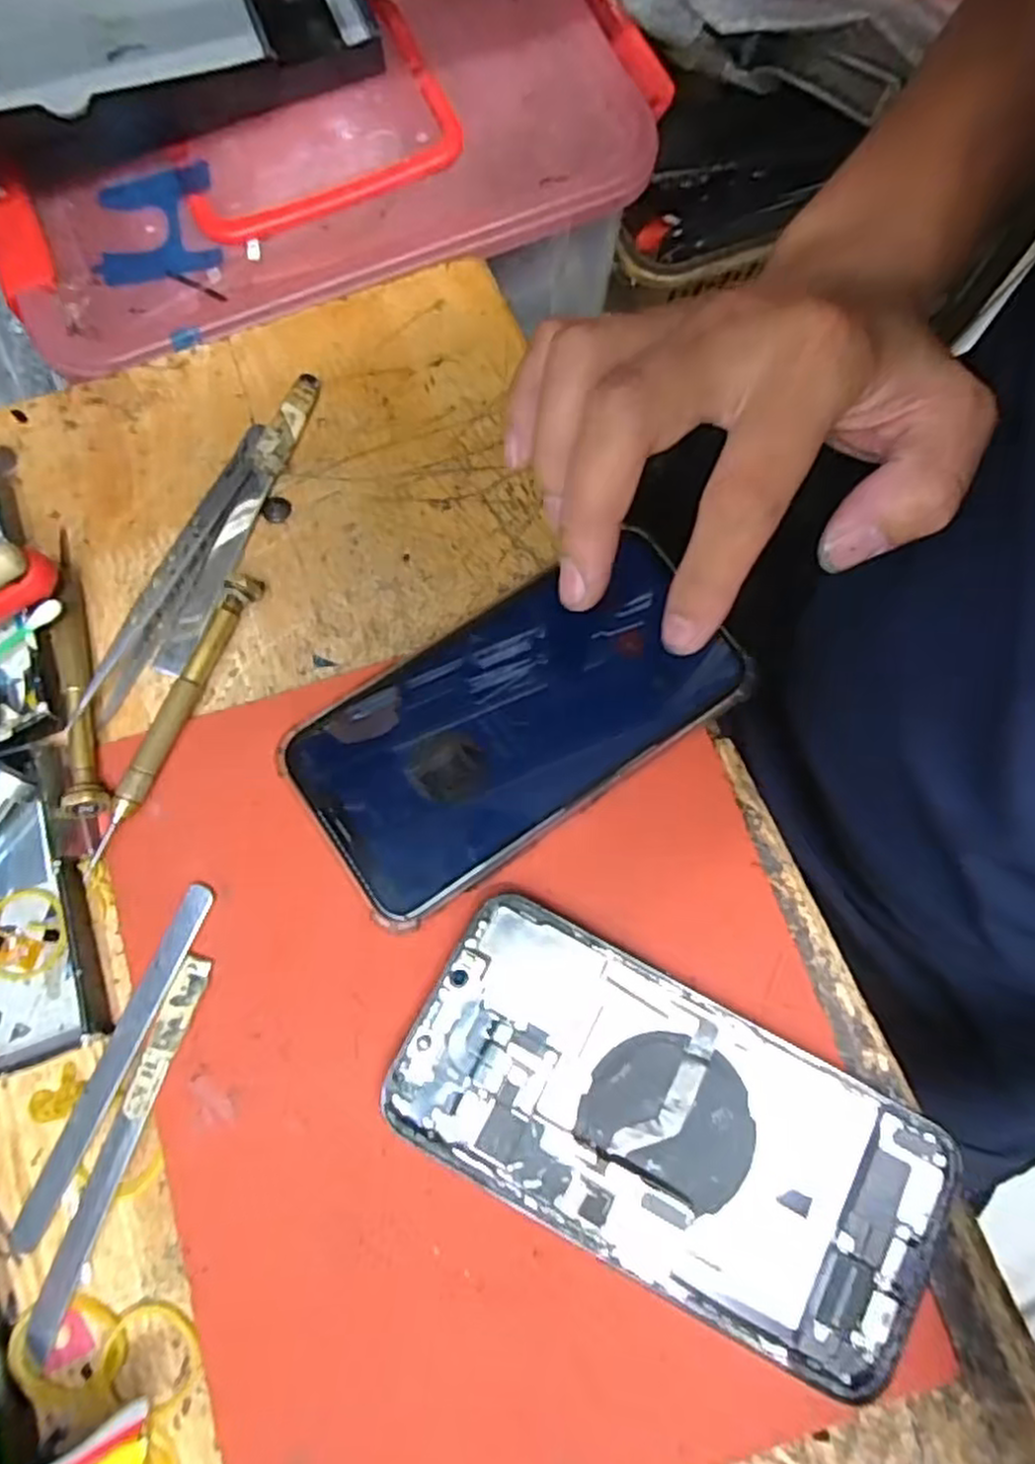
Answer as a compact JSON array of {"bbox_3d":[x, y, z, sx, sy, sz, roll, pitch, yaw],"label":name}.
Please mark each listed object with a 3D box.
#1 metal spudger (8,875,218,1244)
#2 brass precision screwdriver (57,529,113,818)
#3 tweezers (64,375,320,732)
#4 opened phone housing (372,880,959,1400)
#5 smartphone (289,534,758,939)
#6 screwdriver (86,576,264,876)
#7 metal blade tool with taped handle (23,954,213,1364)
[{"bbox_3d":[-0.123,0.100,0.226,0.011,0.004,0.110,23,76,7],"label":"metal spudger"},{"bbox_3d":[-0.152,-0.025,0.253,0.014,0.015,0.108,-13,75,-3],"label":"brass precision screwdriver"},{"bbox_3d":[-0.110,-0.070,0.267,0.028,0.013,0.150,22,76,6],"label":"tweezers"},{"bbox_3d":[0.045,0.117,0.219,0.159,0.007,0.080,27,76,8],"label":"opened phone housing"},{"bbox_3d":[0.000,-0.006,0.248,0.146,0.008,0.075,-33,77,-8],"label":"smartphone"},{"bbox_3d":[-0.116,-0.006,0.251,0.009,0.012,0.107,20,76,6],"label":"screwdriver"},{"bbox_3d":[-0.119,0.124,0.219,0.009,0.004,0.114,20,76,6],"label":"metal blade tool with taped handle"}]

